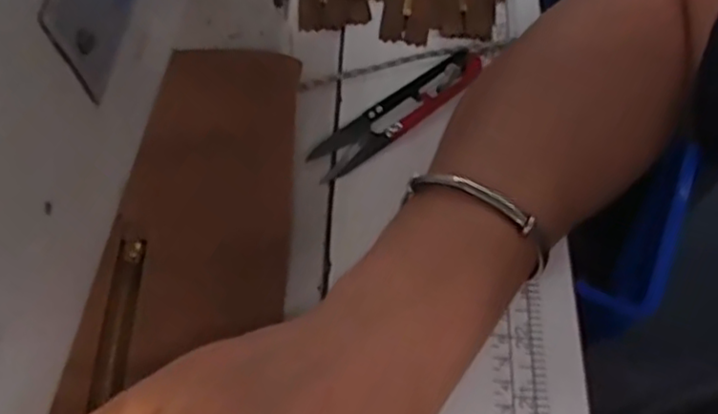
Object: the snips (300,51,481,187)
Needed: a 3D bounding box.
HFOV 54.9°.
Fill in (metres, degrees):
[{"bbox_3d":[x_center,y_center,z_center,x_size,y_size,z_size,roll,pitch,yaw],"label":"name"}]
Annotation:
[{"bbox_3d":[0.021,-0.049,0.353,0.103,0.014,0.022,-36,68,-21],"label":"snips"}]

